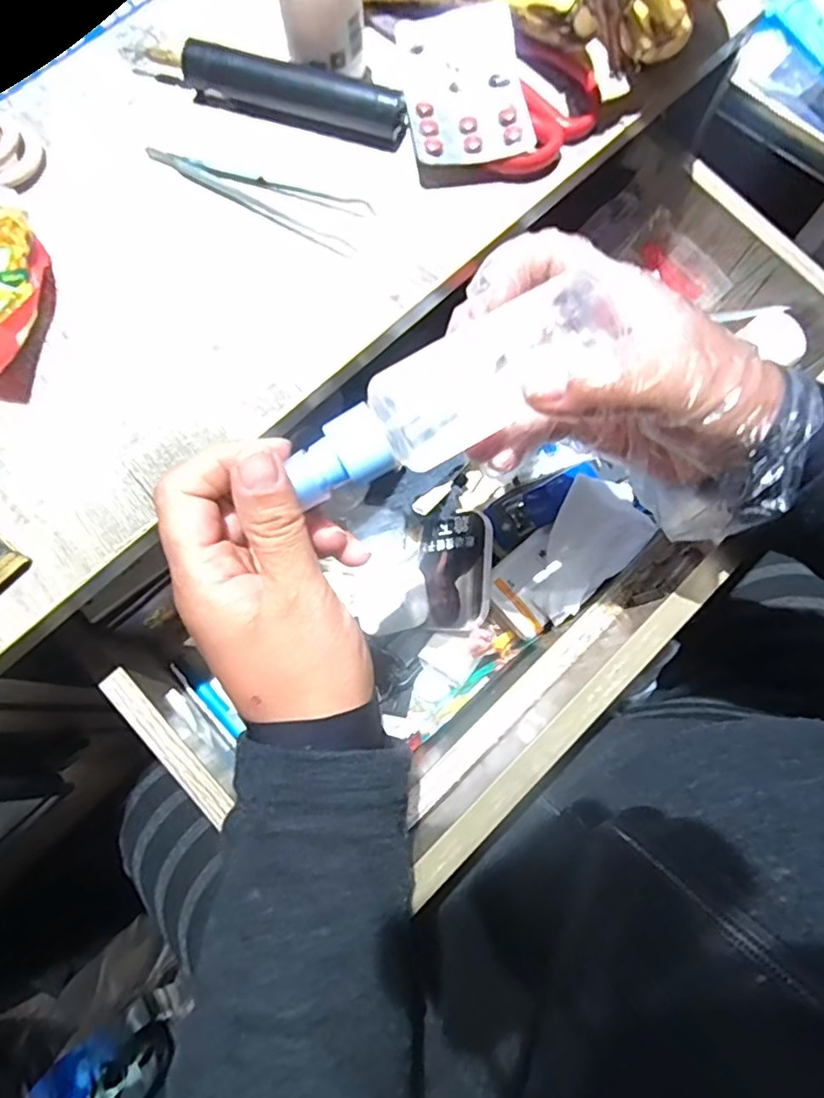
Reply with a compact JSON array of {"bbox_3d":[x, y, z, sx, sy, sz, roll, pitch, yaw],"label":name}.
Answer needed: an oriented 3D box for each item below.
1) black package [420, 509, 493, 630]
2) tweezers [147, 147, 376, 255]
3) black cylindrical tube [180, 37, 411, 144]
[{"bbox_3d":[0.029,0.015,0.415,0.055,0.009,0.080,-11,71,39],"label":"black package"},{"bbox_3d":[-0.085,-0.201,0.329,0.126,0.004,0.032,27,76,7],"label":"tweezers"},{"bbox_3d":[-0.065,-0.257,0.335,0.126,0.018,0.021,17,75,4],"label":"black cylindrical tube"}]

